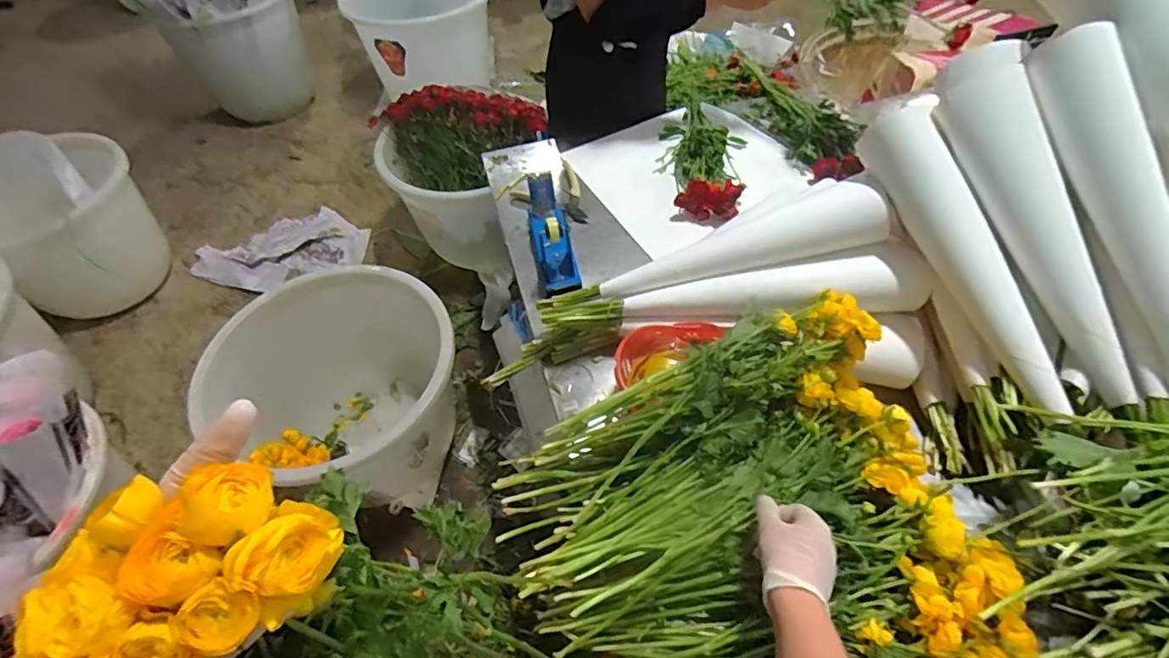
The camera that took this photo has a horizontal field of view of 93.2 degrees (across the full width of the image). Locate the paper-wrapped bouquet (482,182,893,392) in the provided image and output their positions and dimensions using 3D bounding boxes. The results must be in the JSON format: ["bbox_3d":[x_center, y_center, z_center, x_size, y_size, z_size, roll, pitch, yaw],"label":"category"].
[{"bbox_3d":[0.122,-0.058,0.805,0.599,0.094,0.108,-24,52,11],"label":"paper-wrapped bouquet"}]

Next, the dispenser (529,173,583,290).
[{"bbox_3d":[-0.056,-0.165,0.936,0.069,0.125,0.218,-8,53,-4],"label":"dispenser"}]

